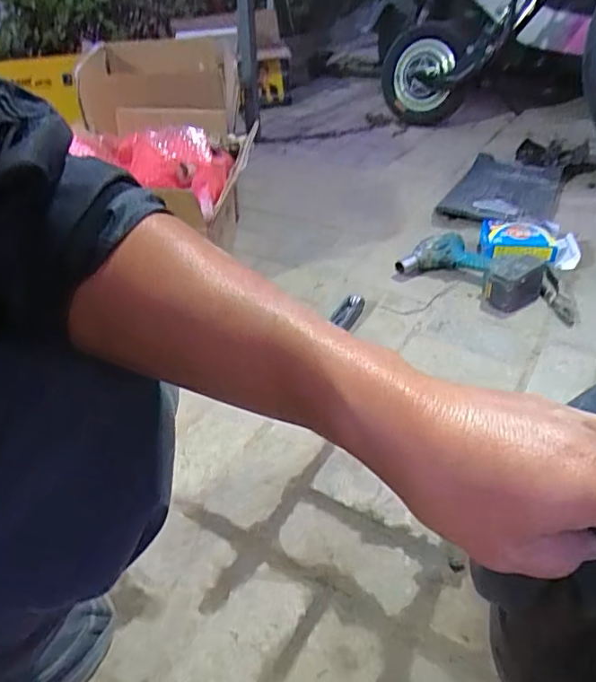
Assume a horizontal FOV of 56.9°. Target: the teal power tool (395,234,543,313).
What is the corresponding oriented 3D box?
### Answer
[{"bbox_3d":[0.344,-0.150,1.081,0.252,0.071,0.132,26,47,33],"label":"teal power tool"}]

